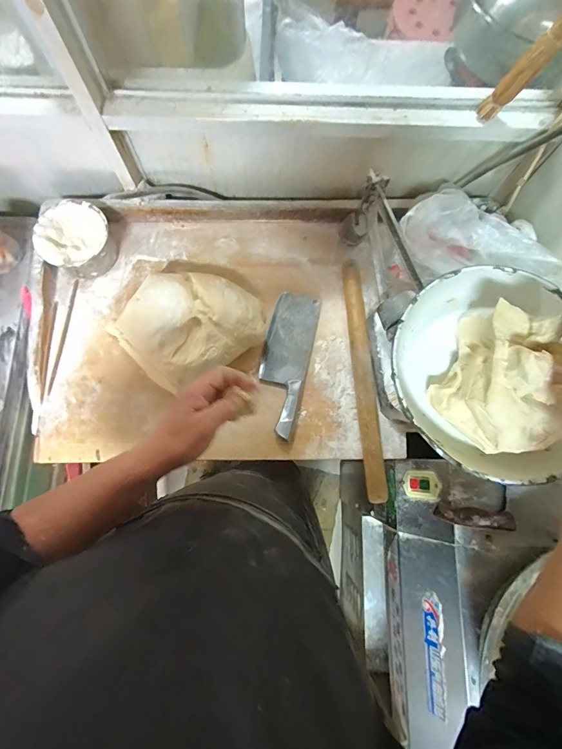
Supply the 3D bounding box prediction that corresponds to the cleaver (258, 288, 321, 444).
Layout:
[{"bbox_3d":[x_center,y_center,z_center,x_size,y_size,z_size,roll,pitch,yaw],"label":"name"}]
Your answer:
[{"bbox_3d":[0.008,-0.028,0.705,0.090,0.020,0.278,14,77,2],"label":"cleaver"}]

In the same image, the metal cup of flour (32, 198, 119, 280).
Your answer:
[{"bbox_3d":[-0.386,-0.253,0.707,0.127,0.078,0.120,0,77,-1],"label":"metal cup of flour"}]

